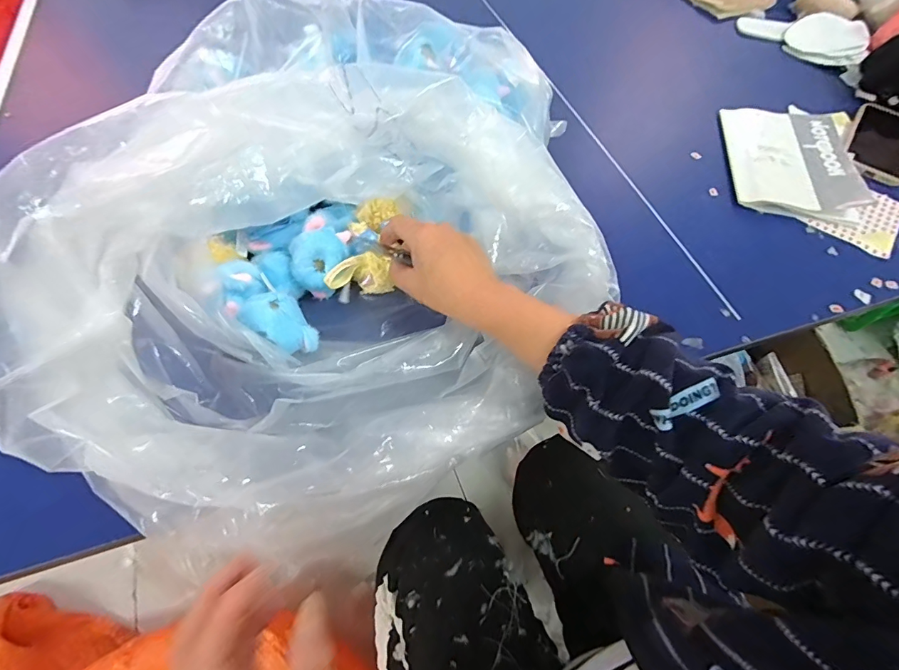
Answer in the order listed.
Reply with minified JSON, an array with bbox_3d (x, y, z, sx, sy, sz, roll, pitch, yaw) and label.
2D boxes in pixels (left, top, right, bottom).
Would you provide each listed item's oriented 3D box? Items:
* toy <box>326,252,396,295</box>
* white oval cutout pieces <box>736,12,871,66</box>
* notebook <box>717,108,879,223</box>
[{"bbox_3d":[-0.085,-0.056,0.410,0.059,0.034,0.024,-10,60,-8],"label":"toy"},{"bbox_3d":[0.620,-0.532,0.749,0.200,0.034,0.112,38,65,18],"label":"white oval cutout pieces"},{"bbox_3d":[0.442,-0.228,0.557,0.146,0.025,0.199,10,60,4],"label":"notebook"}]

